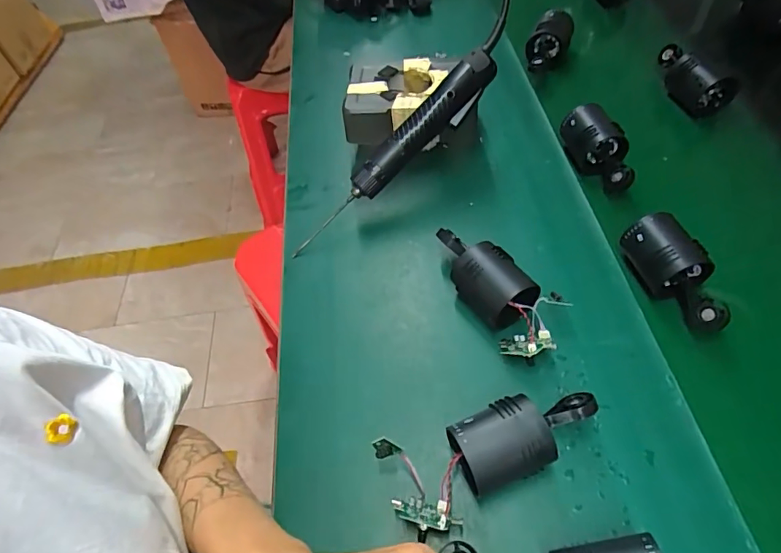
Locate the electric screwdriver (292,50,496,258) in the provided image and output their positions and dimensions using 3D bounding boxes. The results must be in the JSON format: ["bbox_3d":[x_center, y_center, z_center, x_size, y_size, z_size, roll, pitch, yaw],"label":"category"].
[{"bbox_3d":[0.004,-0.133,0.521,0.280,0.039,0.032,-44,59,3],"label":"electric screwdriver"}]

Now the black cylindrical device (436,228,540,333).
[{"bbox_3d":[0.082,-0.001,0.455,0.050,0.058,0.119,-32,57,-17],"label":"black cylindrical device"}]

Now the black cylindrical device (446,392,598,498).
[{"bbox_3d":[0.103,0.120,0.366,0.112,0.056,0.051,-22,55,-10],"label":"black cylindrical device"}]

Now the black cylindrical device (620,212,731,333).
[{"bbox_3d":[0.263,-0.003,0.448,0.056,0.048,0.121,-23,73,-11],"label":"black cylindrical device"}]

